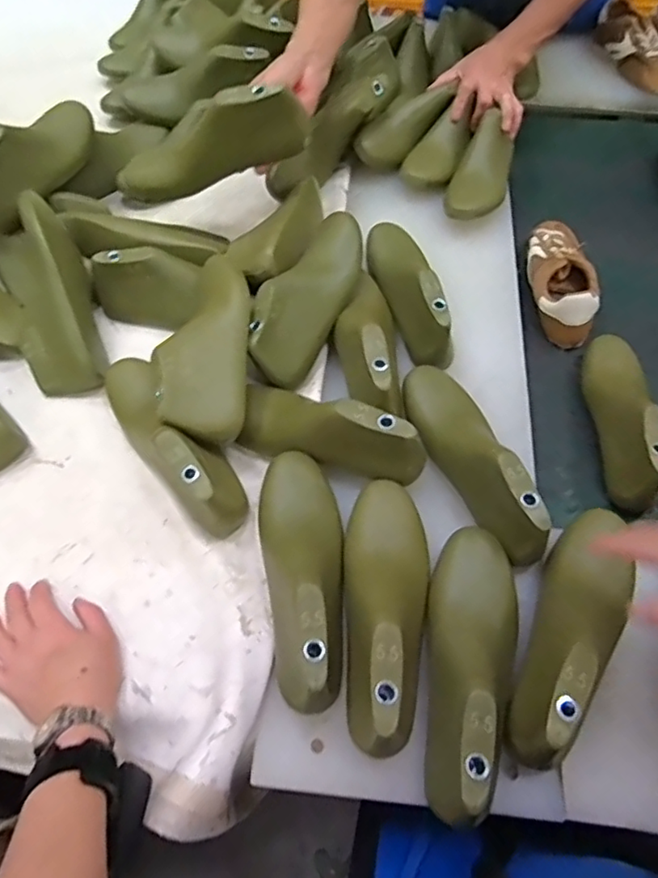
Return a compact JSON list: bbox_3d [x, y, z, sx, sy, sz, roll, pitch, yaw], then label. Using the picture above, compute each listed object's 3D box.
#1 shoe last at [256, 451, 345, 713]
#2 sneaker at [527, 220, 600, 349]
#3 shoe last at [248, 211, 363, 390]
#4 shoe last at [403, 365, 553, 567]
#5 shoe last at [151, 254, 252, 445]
[{"bbox_3d":[-0.019,0.102,0.494,0.075,0.064,0.230,-7,57,-4],"label":"shoe last"},{"bbox_3d":[0.305,-0.221,0.770,0.077,0.063,0.203,1,57,1],"label":"sneaker"},{"bbox_3d":[-0.019,-0.159,0.652,0.075,0.067,0.228,23,60,15],"label":"shoe last"},{"bbox_3d":[0.140,0.006,0.556,0.073,0.066,0.226,-16,58,-9],"label":"shoe last"},{"bbox_3d":[-0.124,-0.098,0.593,0.085,0.063,0.225,-1,57,0],"label":"shoe last"}]

